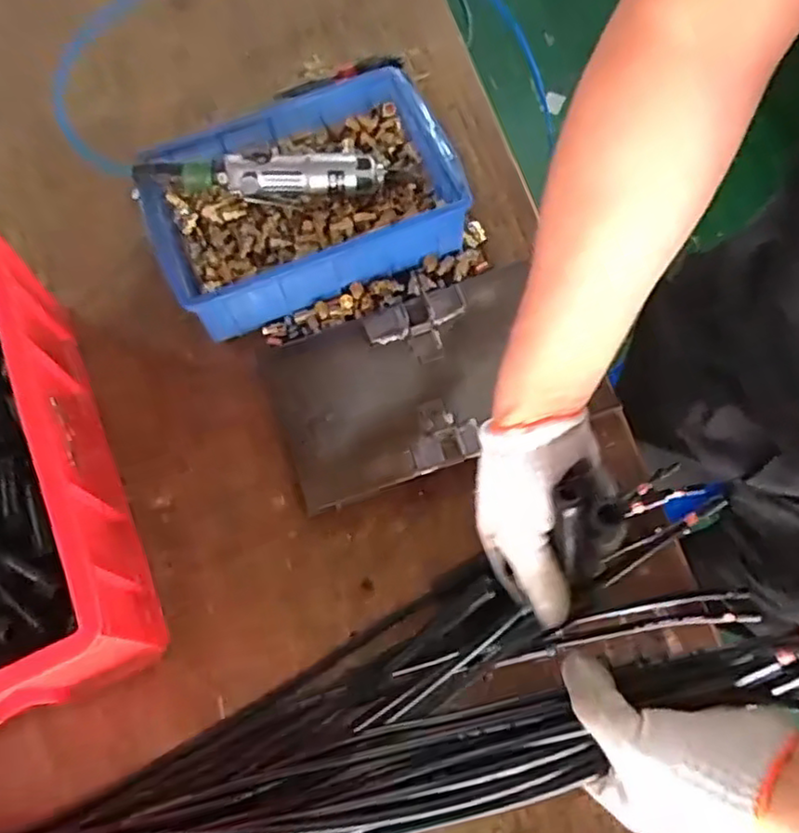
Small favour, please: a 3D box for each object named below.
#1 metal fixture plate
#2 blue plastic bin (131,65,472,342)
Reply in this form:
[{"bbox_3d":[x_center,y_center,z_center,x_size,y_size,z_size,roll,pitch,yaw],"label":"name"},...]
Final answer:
[{"bbox_3d":[0.023,-0.035,0.653,0.283,0.015,0.175,-20,66,-3],"label":"metal fixture plate"},{"bbox_3d":[-0.097,-0.219,0.701,0.301,0.084,0.201,-23,67,-6],"label":"blue plastic bin"}]

